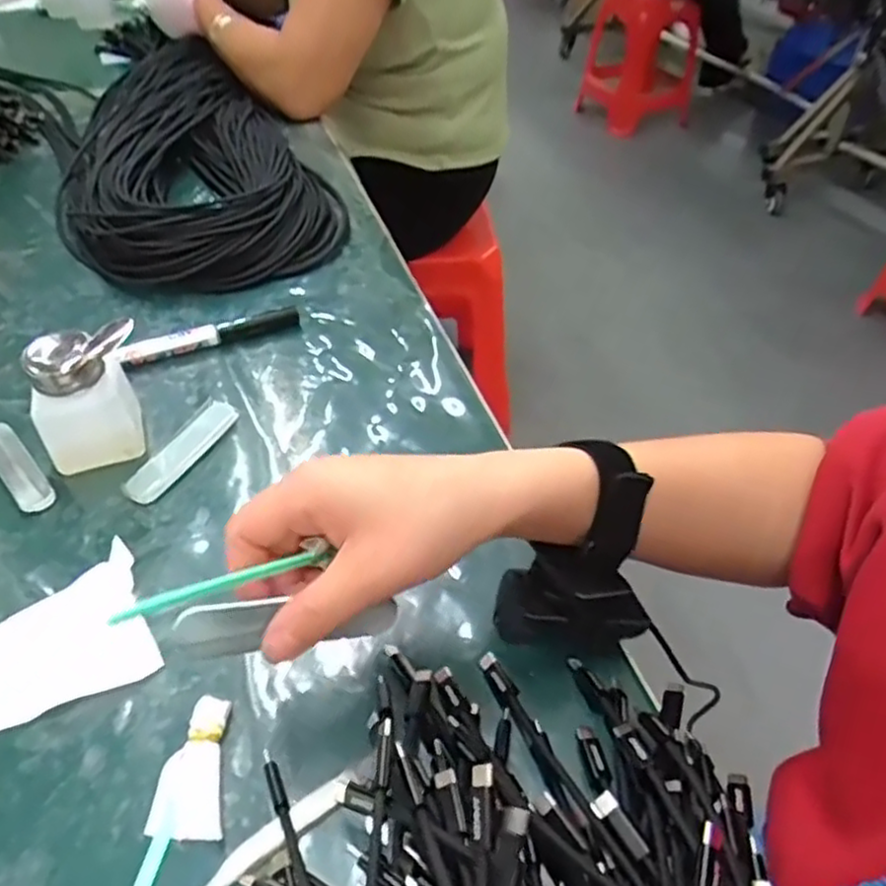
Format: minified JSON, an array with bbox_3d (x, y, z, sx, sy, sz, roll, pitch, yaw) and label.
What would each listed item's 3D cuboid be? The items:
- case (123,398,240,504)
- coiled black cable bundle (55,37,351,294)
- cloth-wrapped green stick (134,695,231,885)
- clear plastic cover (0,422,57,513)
[{"bbox_3d":[-0.165,0.003,0.435,0.024,0.006,0.086,18,48,16],"label":"case"},{"bbox_3d":[-0.268,-0.298,0.703,0.242,0.052,0.467,-18,49,-17],"label":"coiled black cable bundle"},{"bbox_3d":[-0.111,0.161,0.282,0.030,0.015,0.116,7,46,6],"label":"cloth-wrapped green stick"},{"bbox_3d":[-0.266,0.013,0.426,0.020,0.008,0.085,-33,55,-29],"label":"clear plastic cover"}]

